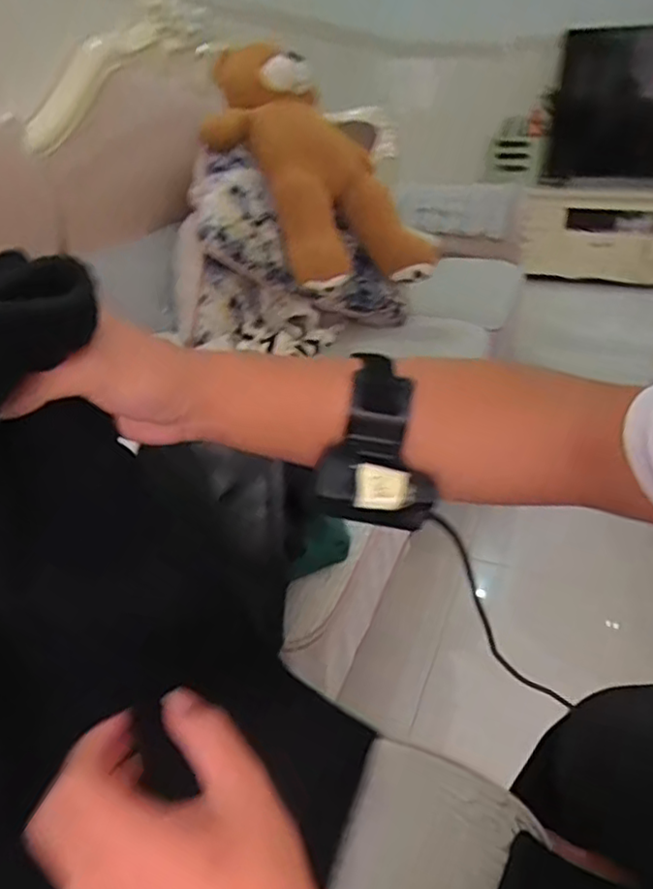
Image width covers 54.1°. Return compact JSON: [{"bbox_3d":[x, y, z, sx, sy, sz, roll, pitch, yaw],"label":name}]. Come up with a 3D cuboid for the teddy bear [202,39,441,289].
[{"bbox_3d":[-0.051,-0.568,1.406,0.311,0.605,0.249,-33,12,32],"label":"teddy bear"}]

